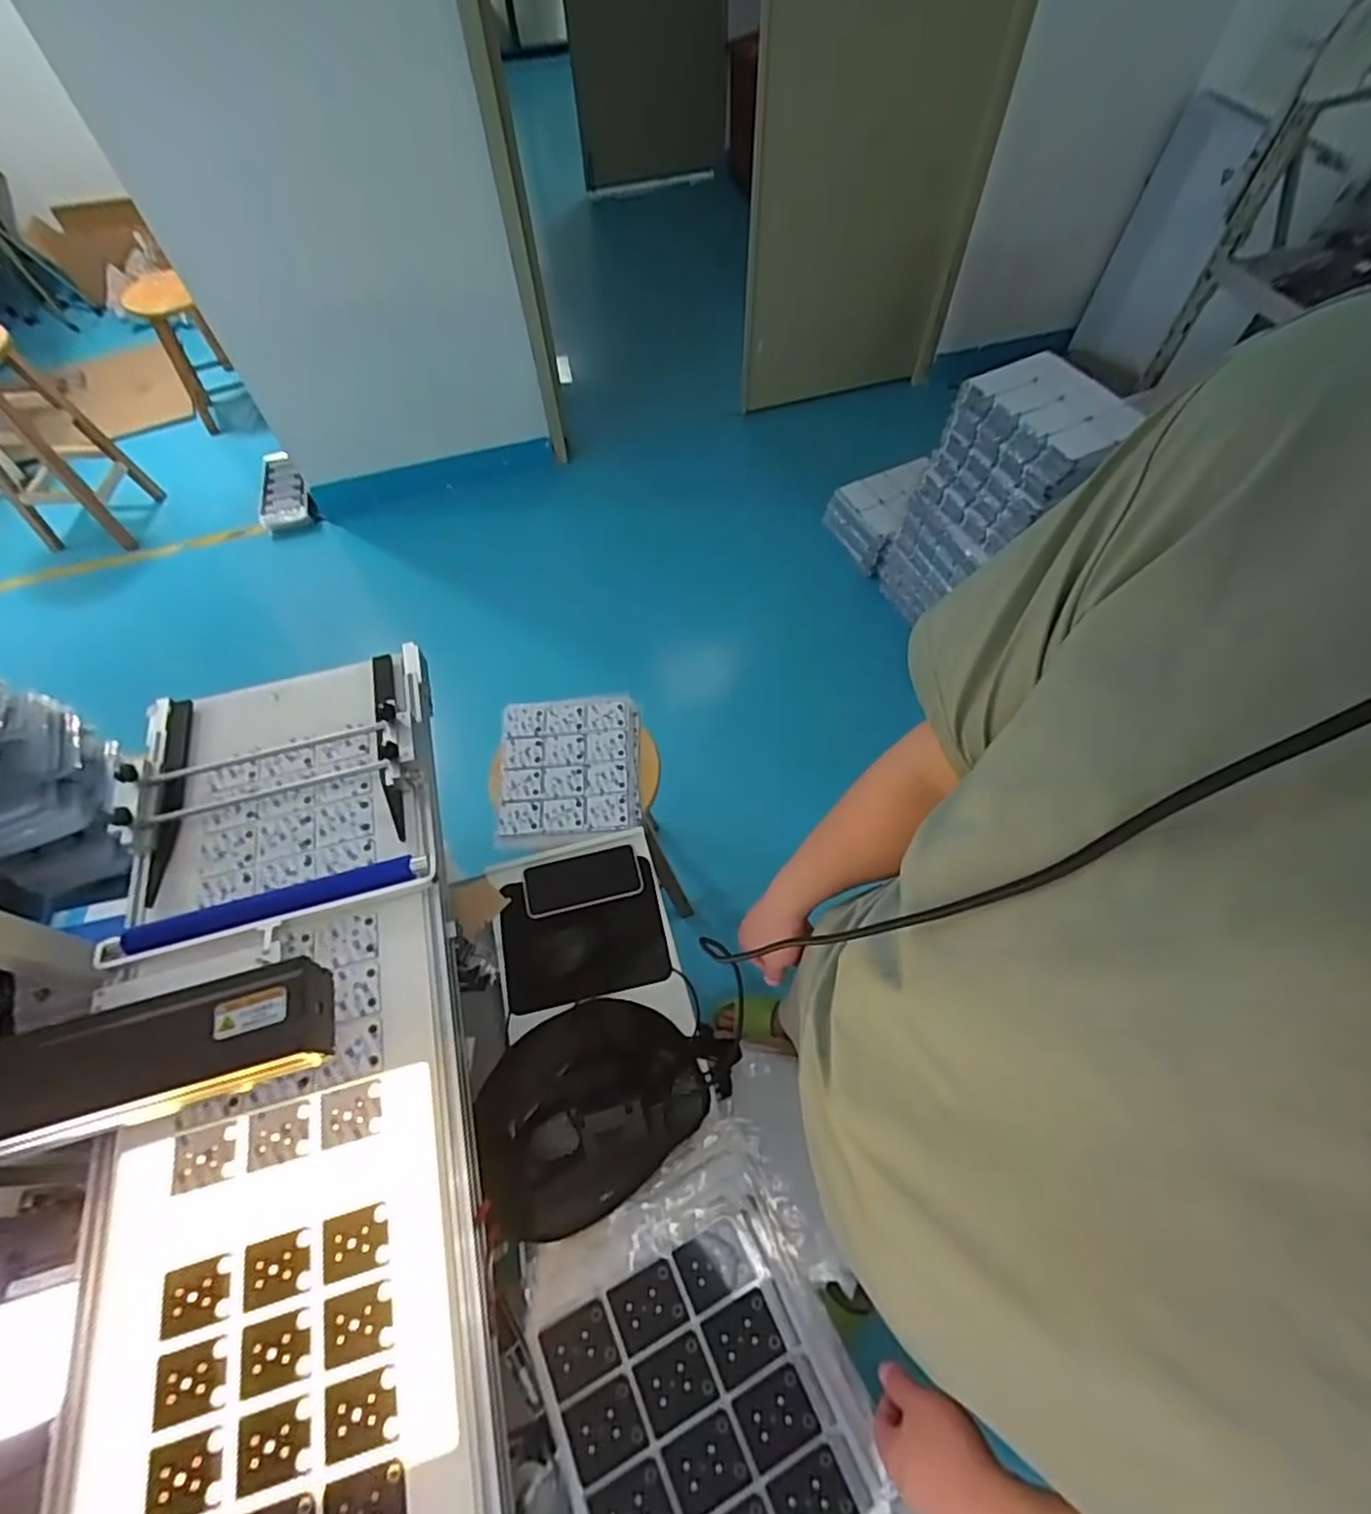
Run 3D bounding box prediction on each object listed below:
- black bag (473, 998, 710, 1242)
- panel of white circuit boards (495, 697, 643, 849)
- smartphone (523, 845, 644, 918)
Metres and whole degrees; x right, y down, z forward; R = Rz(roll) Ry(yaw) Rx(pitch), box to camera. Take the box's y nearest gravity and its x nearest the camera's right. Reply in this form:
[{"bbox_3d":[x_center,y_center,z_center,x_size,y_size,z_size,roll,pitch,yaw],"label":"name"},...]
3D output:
[{"bbox_3d":[-0.114,0.393,0.771,0.252,0.079,0.207,-28,62,-14],"label":"black bag"},{"bbox_3d":[-0.193,0.021,1.117,0.230,0.025,0.274,-4,59,0],"label":"panel of white circuit boards"},{"bbox_3d":[-0.147,0.172,0.951,0.160,0.016,0.082,-12,51,-7],"label":"smartphone"}]

